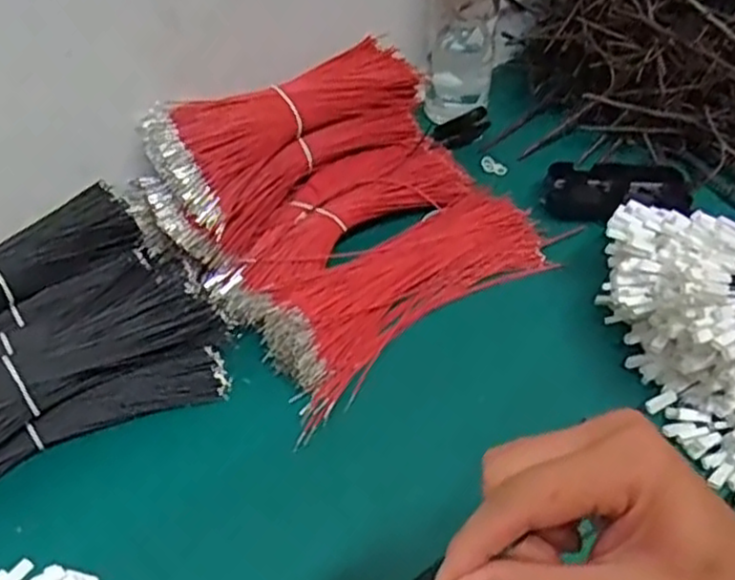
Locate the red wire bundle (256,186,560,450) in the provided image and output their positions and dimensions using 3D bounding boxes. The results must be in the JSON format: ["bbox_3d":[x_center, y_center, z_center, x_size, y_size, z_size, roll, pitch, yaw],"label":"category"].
[{"bbox_3d":[0.031,-0.009,0.529,0.239,0.034,0.091,-31,57,-25],"label":"red wire bundle"}]

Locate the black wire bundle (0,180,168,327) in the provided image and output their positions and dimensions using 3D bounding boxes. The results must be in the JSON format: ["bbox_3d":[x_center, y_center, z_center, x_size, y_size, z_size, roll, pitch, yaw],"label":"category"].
[{"bbox_3d":[-0.250,0.000,0.490,0.236,0.039,0.069,-35,58,-27],"label":"black wire bundle"}]

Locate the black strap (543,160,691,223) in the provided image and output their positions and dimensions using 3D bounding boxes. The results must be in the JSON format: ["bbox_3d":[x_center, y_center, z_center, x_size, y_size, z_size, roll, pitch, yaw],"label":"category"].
[{"bbox_3d":[0.203,-0.086,0.604,0.110,0.013,0.049,-2,49,-3],"label":"black strap"}]

